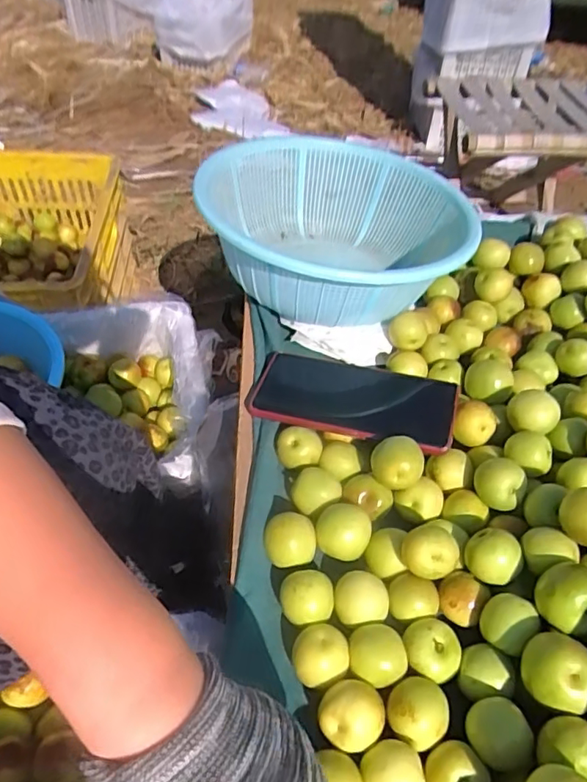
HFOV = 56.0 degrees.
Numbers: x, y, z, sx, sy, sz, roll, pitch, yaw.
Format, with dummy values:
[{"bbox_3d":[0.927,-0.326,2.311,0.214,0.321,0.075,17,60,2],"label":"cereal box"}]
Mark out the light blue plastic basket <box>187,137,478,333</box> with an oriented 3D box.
[{"bbox_3d":[0.039,-0.158,0.548,0.253,0.123,0.253,-5,49,-7],"label":"light blue plastic basket"}]

